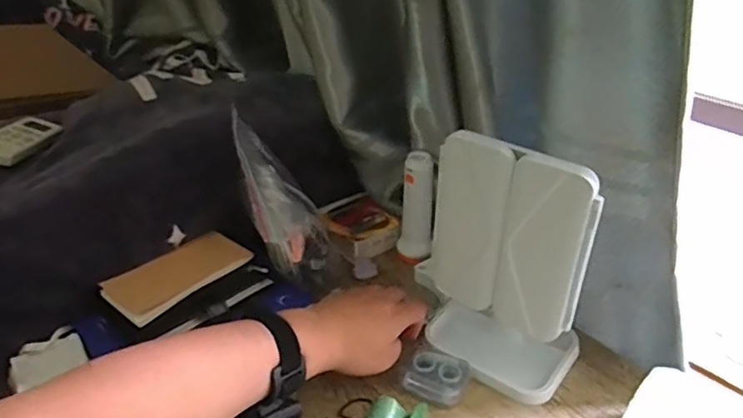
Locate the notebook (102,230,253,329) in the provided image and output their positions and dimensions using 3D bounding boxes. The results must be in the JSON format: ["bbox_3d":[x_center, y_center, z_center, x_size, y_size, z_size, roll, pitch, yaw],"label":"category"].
[{"bbox_3d":[-0.194,0.066,0.586,0.135,0.015,0.067,-28,41,-36],"label":"notebook"}]

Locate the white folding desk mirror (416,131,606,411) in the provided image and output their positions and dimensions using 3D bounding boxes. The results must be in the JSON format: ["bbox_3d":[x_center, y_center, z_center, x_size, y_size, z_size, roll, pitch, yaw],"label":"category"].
[{"bbox_3d":[0.120,0.050,0.530,0.149,0.229,0.084,16,36,24],"label":"white folding desk mirror"}]

